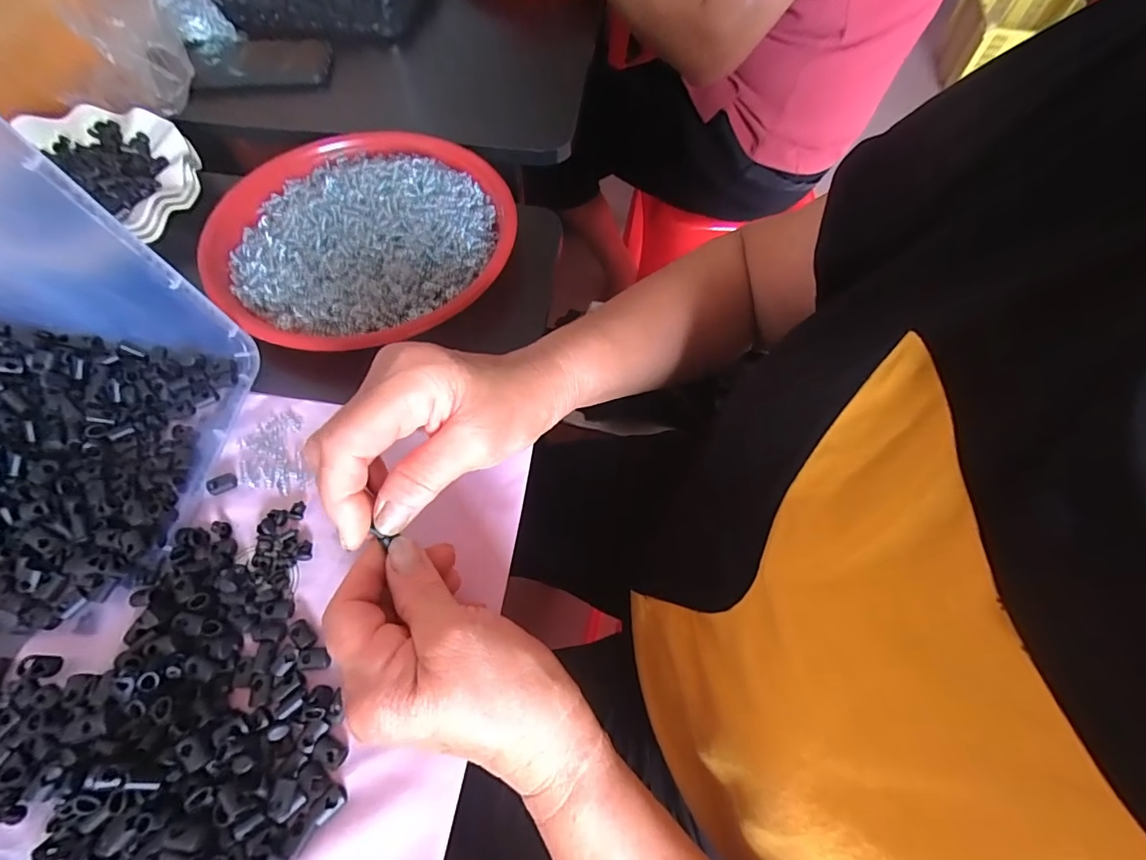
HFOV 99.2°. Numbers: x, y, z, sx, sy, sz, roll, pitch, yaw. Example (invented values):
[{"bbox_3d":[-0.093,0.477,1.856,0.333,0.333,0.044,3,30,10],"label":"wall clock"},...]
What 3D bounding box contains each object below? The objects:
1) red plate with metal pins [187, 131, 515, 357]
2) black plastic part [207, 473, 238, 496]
[{"bbox_3d":[-0.170,-0.159,0.393,0.224,0.024,0.231,0,62,-1],"label":"red plate with metal pins"},{"bbox_3d":[-0.222,0.034,0.308,0.016,0.004,0.011,-27,66,-14],"label":"black plastic part"}]

